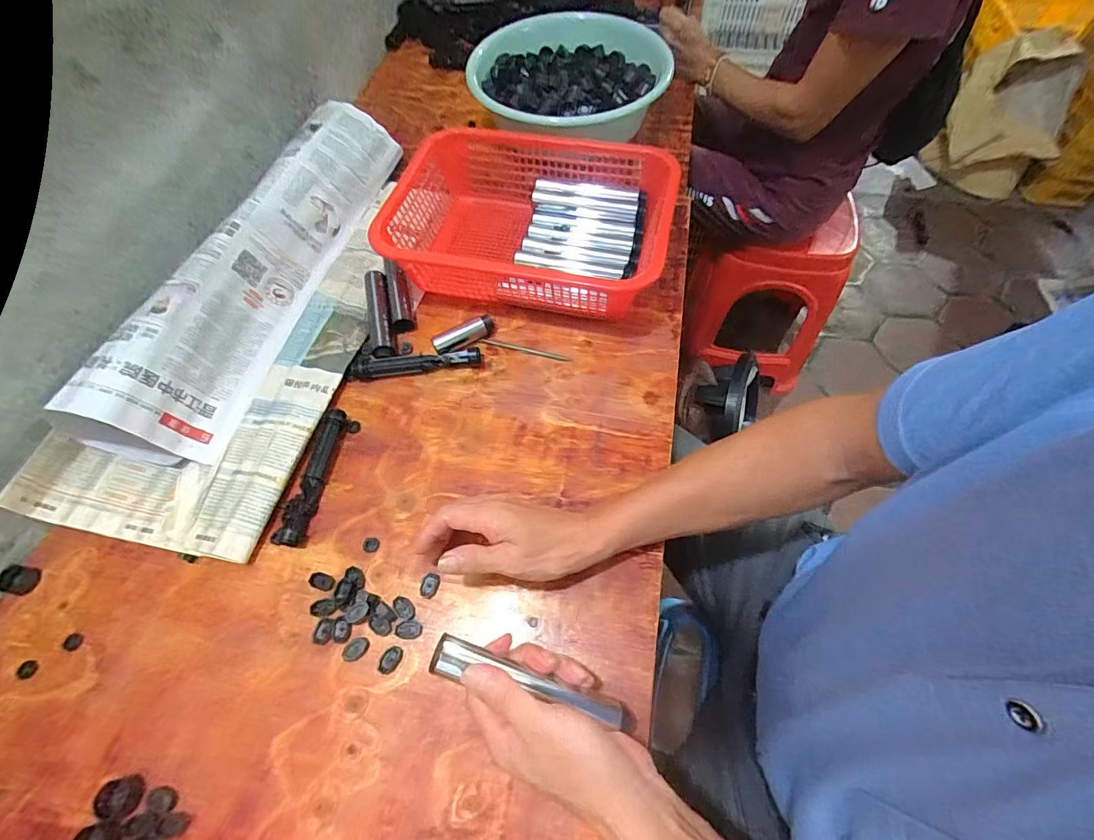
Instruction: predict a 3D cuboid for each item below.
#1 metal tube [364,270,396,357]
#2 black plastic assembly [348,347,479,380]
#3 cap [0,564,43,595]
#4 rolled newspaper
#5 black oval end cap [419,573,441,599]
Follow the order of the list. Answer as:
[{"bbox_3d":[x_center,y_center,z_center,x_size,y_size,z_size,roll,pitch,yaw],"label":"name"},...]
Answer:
[{"bbox_3d":[-0.209,-0.134,0.570,0.028,0.022,0.132,-14,61,-5],"label":"metal tube"},{"bbox_3d":[-0.156,-0.070,0.536,0.153,0.017,0.022,-8,61,-2],"label":"black plastic assembly"},{"bbox_3d":[-0.498,0.149,0.433,0.025,0.019,0.024,-1,61,2],"label":"cap"},{"bbox_3d":[-0.342,-0.208,0.576,0.116,0.099,0.550,15,63,10],"label":"rolled newspaper"},{"bbox_3d":[-0.108,0.152,0.423,0.015,0.007,0.021,19,63,13],"label":"black oval end cap"}]

